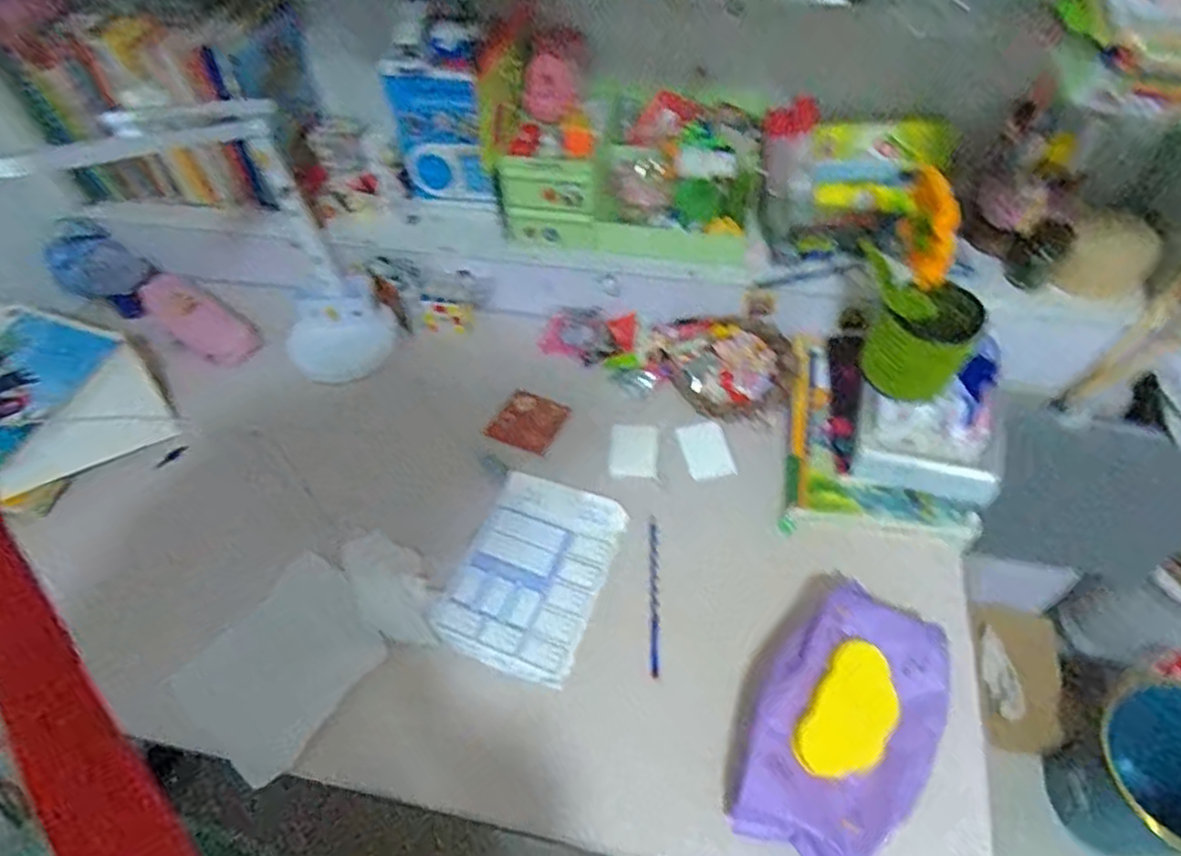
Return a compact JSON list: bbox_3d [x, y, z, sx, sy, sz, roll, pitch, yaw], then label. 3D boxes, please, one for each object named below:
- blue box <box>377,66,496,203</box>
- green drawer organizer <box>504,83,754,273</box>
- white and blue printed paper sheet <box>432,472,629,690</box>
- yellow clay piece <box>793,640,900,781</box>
[{"bbox_3d":[-0.173,-0.333,0.804,0.109,0.155,0.029,0,53,4],"label":"blue box"},{"bbox_3d":[0.049,-0.297,0.824,0.285,0.130,0.165,3,53,6],"label":"green drawer organizer"},{"bbox_3d":[-0.058,0.147,0.716,0.140,0.011,0.200,19,61,9],"label":"white and blue printed paper sheet"},{"bbox_3d":[0.209,0.228,0.560,0.062,0.007,0.107,30,74,17],"label":"yellow clay piece"}]

